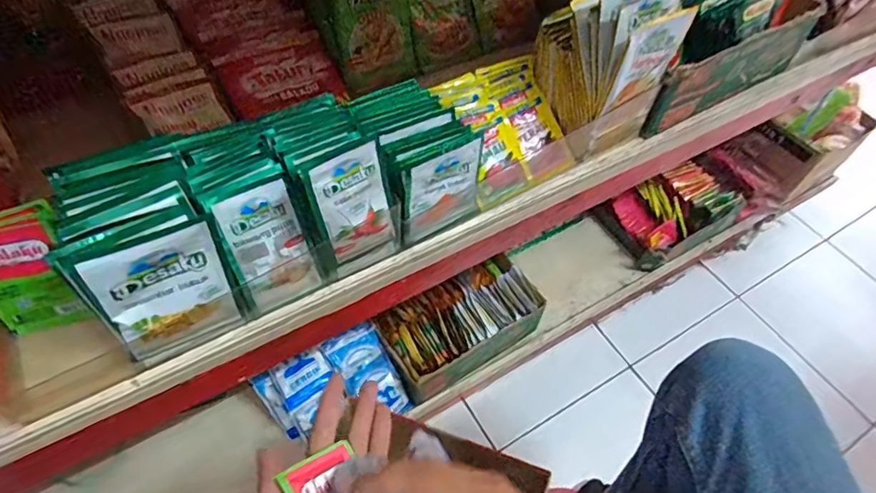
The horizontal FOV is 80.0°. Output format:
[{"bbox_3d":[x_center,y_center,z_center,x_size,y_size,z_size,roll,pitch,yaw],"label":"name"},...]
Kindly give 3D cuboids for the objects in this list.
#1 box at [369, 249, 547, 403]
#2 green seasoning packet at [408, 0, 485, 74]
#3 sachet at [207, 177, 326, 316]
[{"bbox_3d":[0.038,0.121,0.829,0.247,0.073,0.132,-26,59,-22],"label":"box"},{"bbox_3d":[0.005,-0.273,0.615,0.088,0.111,0.007,-26,22,-18],"label":"green seasoning packet"},{"bbox_3d":[-0.130,0.002,0.411,0.057,0.098,0.004,-27,30,-23],"label":"sachet"}]

